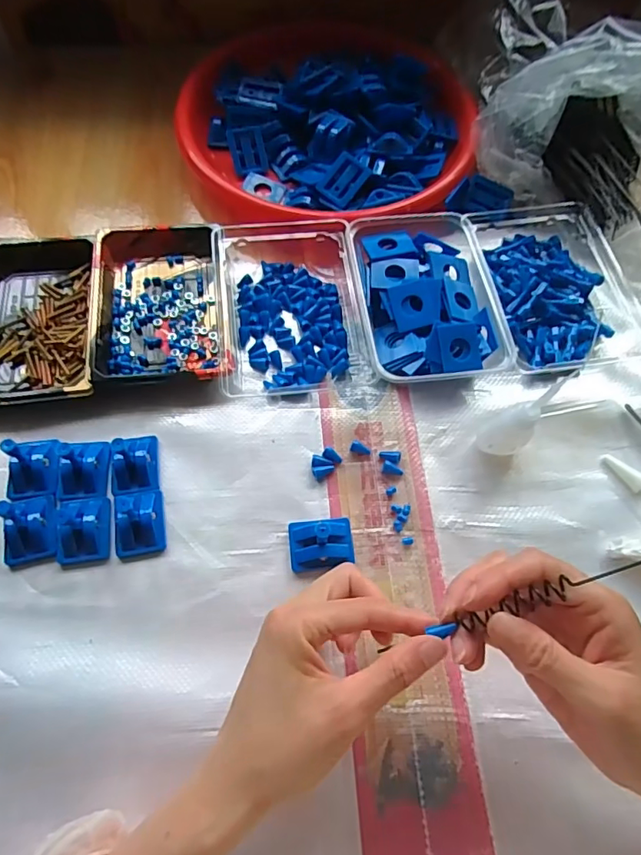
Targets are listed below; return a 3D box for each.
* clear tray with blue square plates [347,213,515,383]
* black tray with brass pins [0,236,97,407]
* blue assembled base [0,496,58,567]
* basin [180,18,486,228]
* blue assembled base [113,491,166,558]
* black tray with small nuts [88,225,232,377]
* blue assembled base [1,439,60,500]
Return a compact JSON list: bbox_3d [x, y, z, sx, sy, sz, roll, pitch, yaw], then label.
[{"bbox_3d":[0.086,-0.109,0.442,0.106,0.036,0.159,-6,64,-5],"label":"clear tray with blue square plates"},{"bbox_3d":[-0.238,-0.092,0.430,0.108,0.023,0.167,-7,64,-6],"label":"black tray with brass pins"},{"bbox_3d":[-0.197,0.062,0.344,0.034,0.039,0.044,-6,64,-5],"label":"blue assembled base"},{"bbox_3d":[0.007,-0.320,0.541,0.289,0.059,0.289,1,64,-2],"label":"basin"},{"bbox_3d":[-0.128,0.065,0.365,0.034,0.019,0.045,-9,64,-6],"label":"blue assembled base"},{"bbox_3d":[-0.132,-0.107,0.439,0.103,0.030,0.161,-6,64,-5],"label":"black tray with small nuts"},{"bbox_3d":[-0.207,0.024,0.364,0.037,0.038,0.038,-10,64,-7],"label":"blue assembled base"}]

